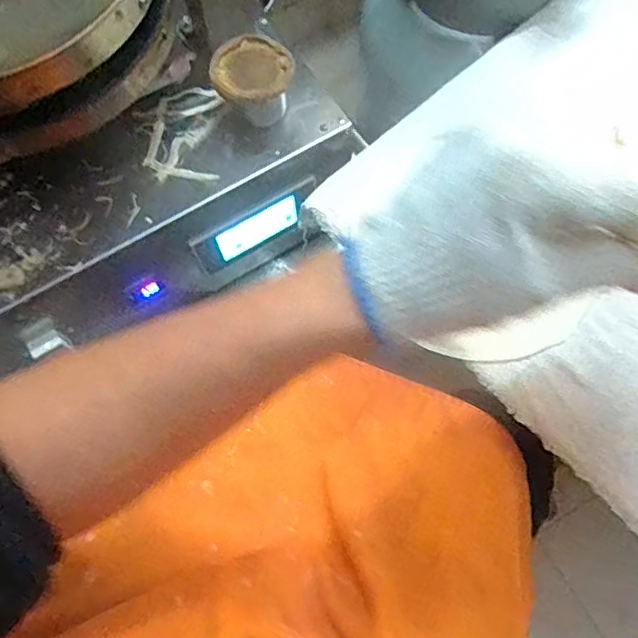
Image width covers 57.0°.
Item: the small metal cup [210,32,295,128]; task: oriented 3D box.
[{"bbox_3d":[-0.072,-0.263,0.649,0.083,0.073,0.083,-1,70,1],"label":"small metal cup"}]

